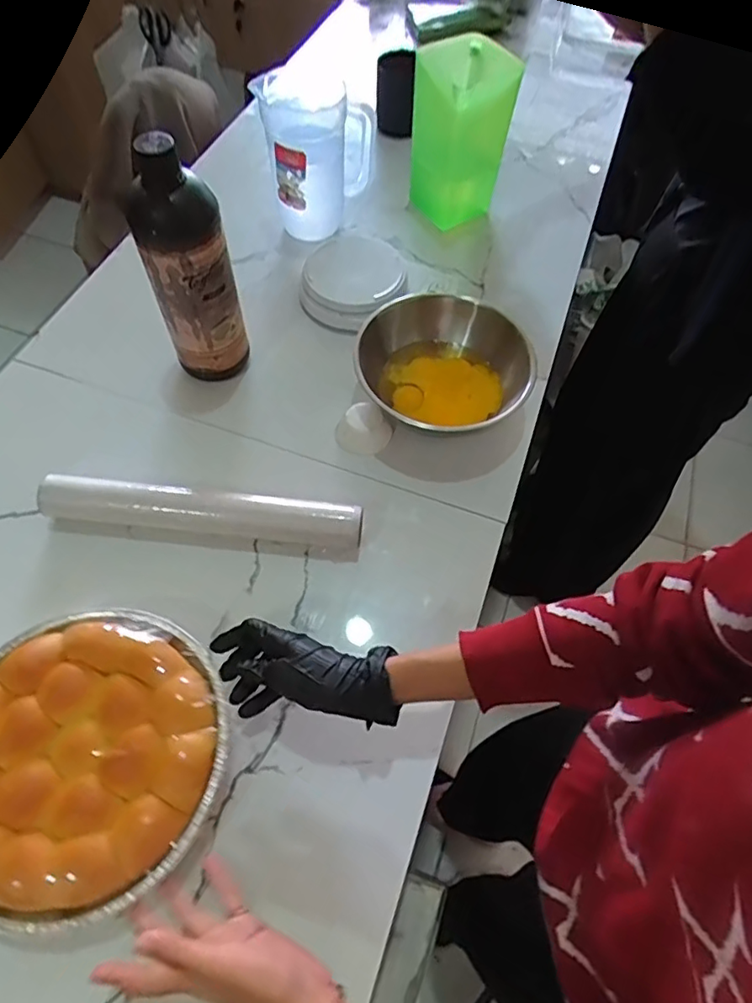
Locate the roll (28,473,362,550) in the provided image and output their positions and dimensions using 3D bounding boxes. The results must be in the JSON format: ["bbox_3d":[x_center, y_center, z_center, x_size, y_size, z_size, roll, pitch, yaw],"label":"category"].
[{"bbox_3d":[-0.169,0.013,0.569,0.306,0.045,0.036,6,60,-1],"label":"roll"}]

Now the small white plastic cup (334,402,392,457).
[{"bbox_3d":[-0.012,-0.079,0.639,0.051,0.032,0.053,2,61,-3],"label":"small white plastic cup"}]

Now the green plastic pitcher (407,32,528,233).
[{"bbox_3d":[0.115,-0.519,0.816,0.127,0.214,0.142,6,60,0],"label":"green plastic pitcher"}]

